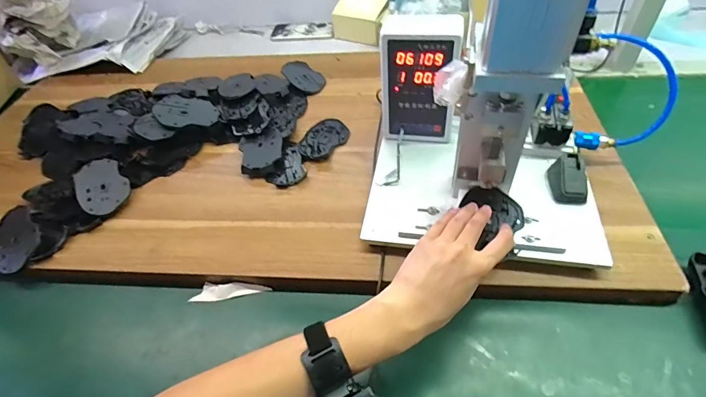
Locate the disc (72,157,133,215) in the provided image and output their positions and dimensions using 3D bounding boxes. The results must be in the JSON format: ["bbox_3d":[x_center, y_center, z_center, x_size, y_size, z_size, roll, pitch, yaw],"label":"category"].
[{"bbox_3d":[-0.401,-0.019,0.626,0.072,0.013,0.100,-22,65,-25],"label":"disc"}]

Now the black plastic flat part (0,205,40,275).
[{"bbox_3d":[-0.504,0.061,0.580,0.099,0.012,0.073,32,80,27],"label":"black plastic flat part"}]

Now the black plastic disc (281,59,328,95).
[{"bbox_3d":[-0.105,-0.262,0.828,0.074,0.014,0.122,-27,52,-17],"label":"black plastic disc"}]

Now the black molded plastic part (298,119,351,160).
[{"bbox_3d":[-0.050,-0.105,0.694,0.072,0.008,0.107,16,52,19],"label":"black molded plastic part"}]

